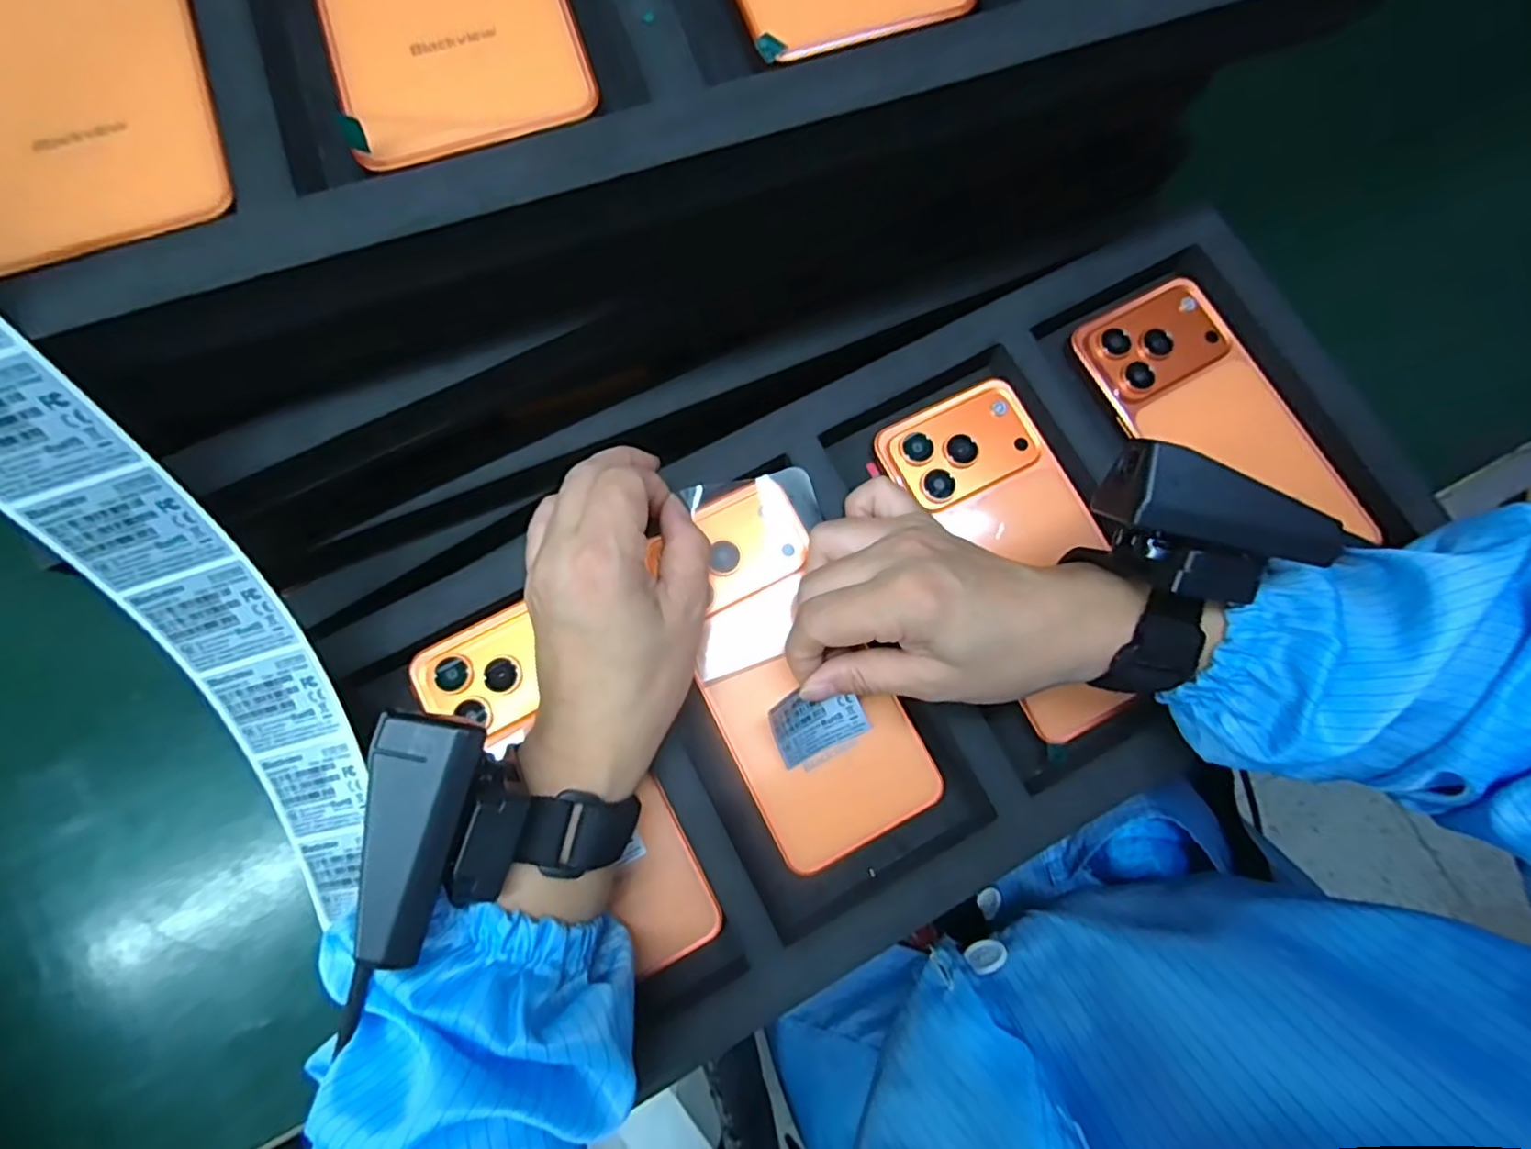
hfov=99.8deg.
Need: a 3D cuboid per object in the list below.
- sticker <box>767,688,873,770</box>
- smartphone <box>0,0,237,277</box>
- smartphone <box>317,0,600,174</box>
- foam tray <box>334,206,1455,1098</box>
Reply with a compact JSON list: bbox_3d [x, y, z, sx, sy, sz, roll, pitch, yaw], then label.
[{"bbox_3d":[0.022,0.061,0.272,0.039,0.006,0.031,-26,106,-8],"label":"sticker"},{"bbox_3d":[-0.210,-0.161,0.191,0.076,0.011,0.169,-21,79,-5],"label":"smartphone"},{"bbox_3d":[-0.108,-0.200,0.205,0.074,0.006,0.159,-18,78,-5],"label":"smartphone"},{"bbox_3d":[0.073,0.017,0.288,0.446,0.029,0.222,-26,79,-6],"label":"foam tray"}]

